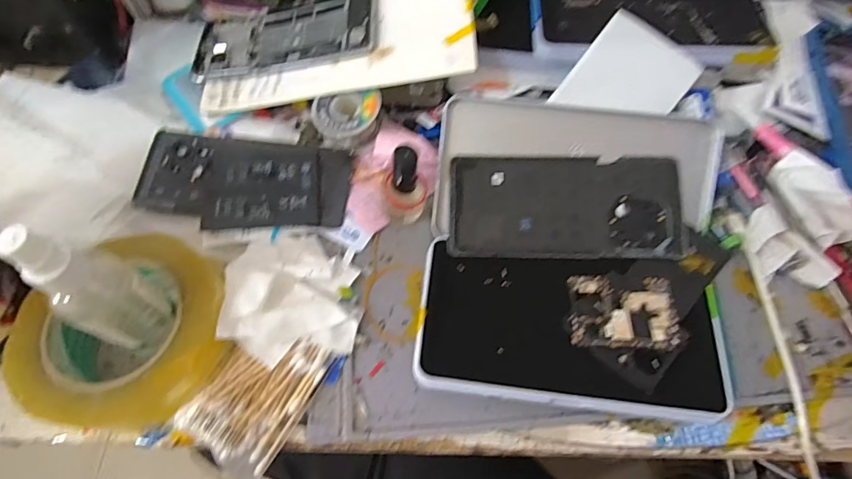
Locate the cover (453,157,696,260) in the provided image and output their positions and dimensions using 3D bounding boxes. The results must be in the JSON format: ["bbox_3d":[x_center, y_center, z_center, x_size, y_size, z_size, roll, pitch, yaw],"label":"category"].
[{"bbox_3d":[0.097,-0.023,0.320,0.158,0.006,0.072,0,77,3],"label":"cover"}]

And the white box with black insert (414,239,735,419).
[{"bbox_3d":[0.092,0.059,0.301,0.189,0.027,0.092,6,63,3],"label":"white box with black insert"}]

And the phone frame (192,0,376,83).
[{"bbox_3d":[-0.124,-0.180,0.399,0.162,0.010,0.075,-5,64,11],"label":"phone frame"}]

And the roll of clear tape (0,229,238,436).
[{"bbox_3d":[-0.188,0.064,0.293,0.123,0.050,0.109,-11,63,-5],"label":"roll of clear tape"}]

